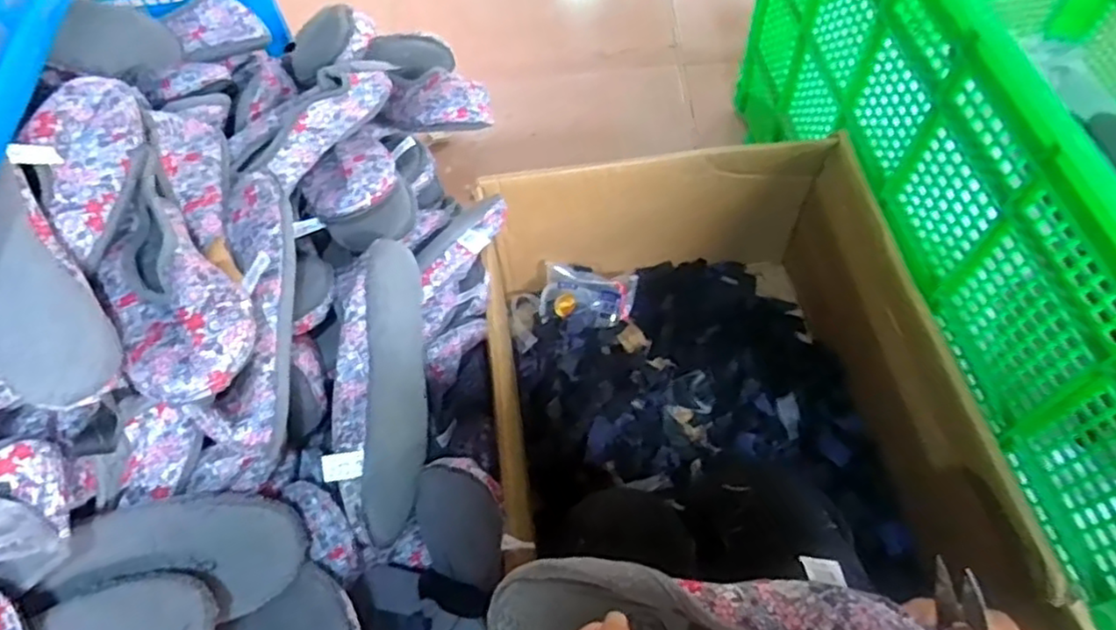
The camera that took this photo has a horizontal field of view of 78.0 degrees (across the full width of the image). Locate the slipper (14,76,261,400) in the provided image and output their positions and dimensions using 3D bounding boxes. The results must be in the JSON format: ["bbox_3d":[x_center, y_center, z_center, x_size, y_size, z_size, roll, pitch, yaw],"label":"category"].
[{"bbox_3d":[-0.306,-0.057,0.504,0.089,0.064,0.293,-31,62,-14],"label":"slipper"}]

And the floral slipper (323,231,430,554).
[{"bbox_3d":[-0.162,0.066,0.613,0.070,0.095,0.267,-2,76,3],"label":"floral slipper"}]

